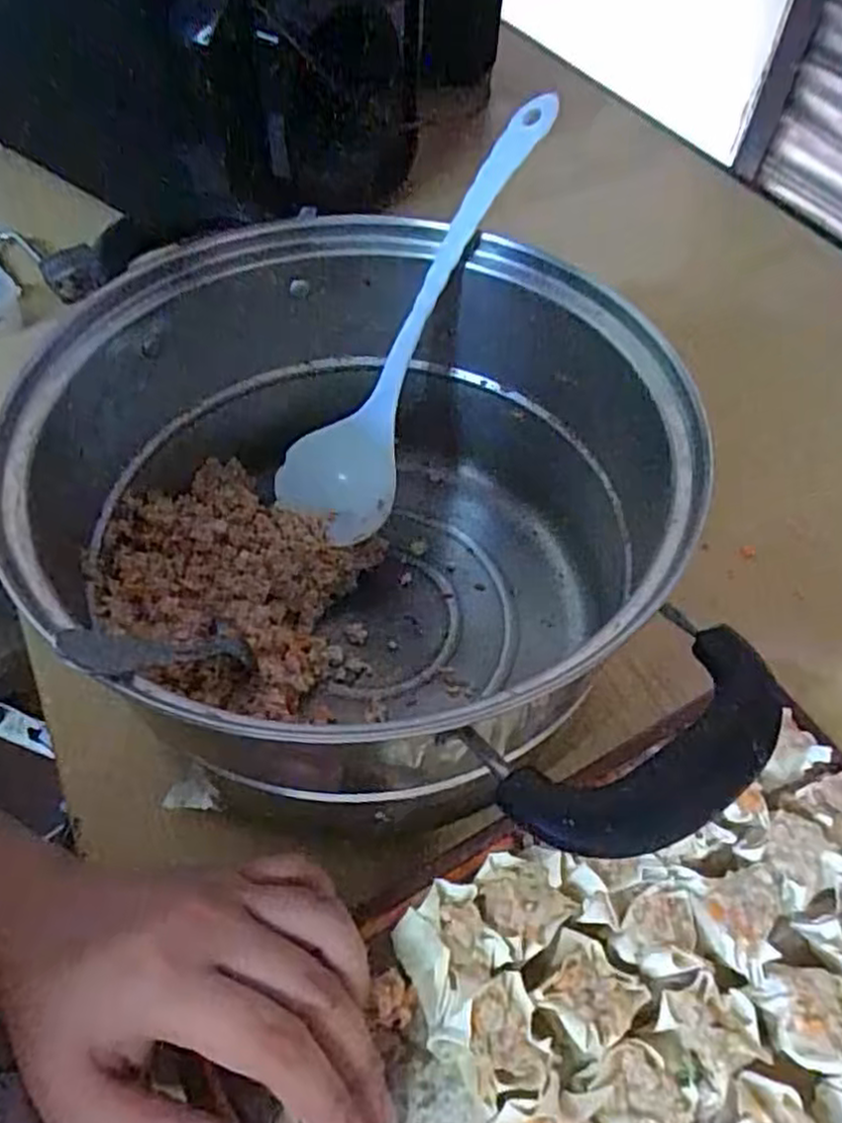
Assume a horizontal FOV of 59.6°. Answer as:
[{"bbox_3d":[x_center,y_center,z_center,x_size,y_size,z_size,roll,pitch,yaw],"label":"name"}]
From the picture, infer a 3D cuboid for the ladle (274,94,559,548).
[{"bbox_3d":[-0.008,-0.112,0.369,0.036,0.232,0.059,-10,48,-49],"label":"ladle"}]

